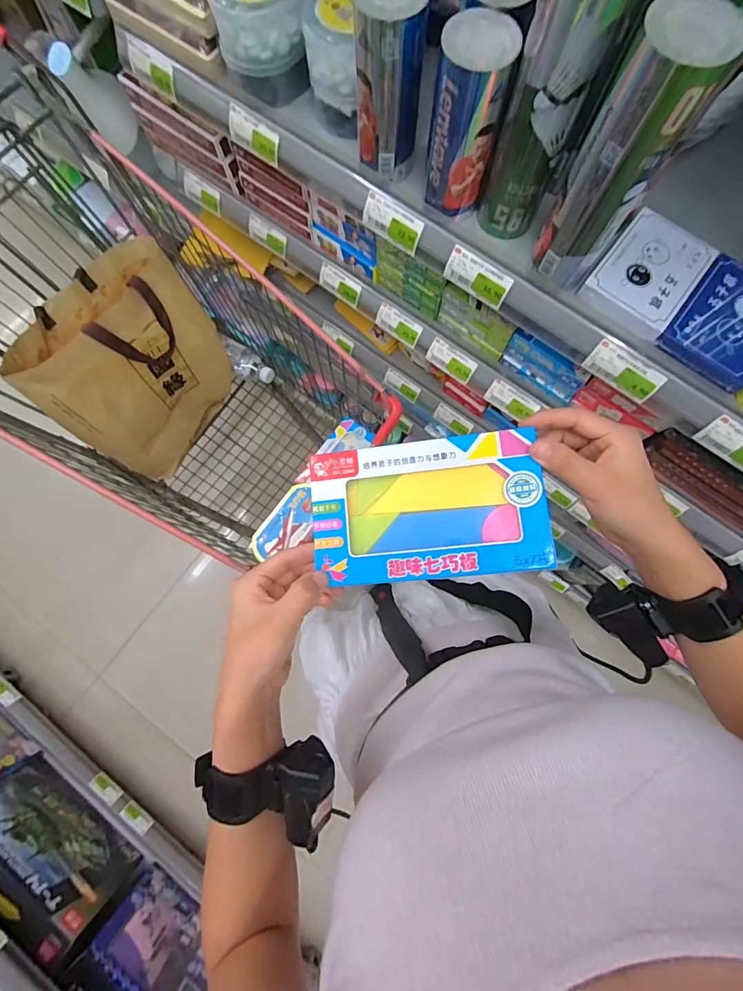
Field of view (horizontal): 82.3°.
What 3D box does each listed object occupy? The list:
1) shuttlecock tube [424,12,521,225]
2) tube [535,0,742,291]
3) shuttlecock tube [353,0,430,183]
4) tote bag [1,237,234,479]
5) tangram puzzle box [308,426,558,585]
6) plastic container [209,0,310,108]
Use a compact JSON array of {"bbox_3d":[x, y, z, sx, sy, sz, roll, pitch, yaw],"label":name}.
[{"bbox_3d":[0.092,-0.362,0.419,0.070,0.142,0.063,15,78,2],"label":"shuttlecock tube"},{"bbox_3d":[0.209,-0.279,0.366,0.067,0.200,0.056,30,78,5],"label":"tube"},{"bbox_3d":[0.018,-0.415,0.432,0.069,0.146,0.065,1,77,-1],"label":"shuttlecock tube"},{"bbox_3d":[-0.449,-0.250,0.802,0.207,0.306,0.323,29,78,5],"label":"tote bag"},{"bbox_3d":[0.039,0.009,0.309,0.163,0.008,0.098,-7,79,8],"label":"tangram puzzle box"},{"bbox_3d":[-0.111,-0.564,0.494,0.109,0.094,0.165,20,78,3],"label":"plastic container"}]

